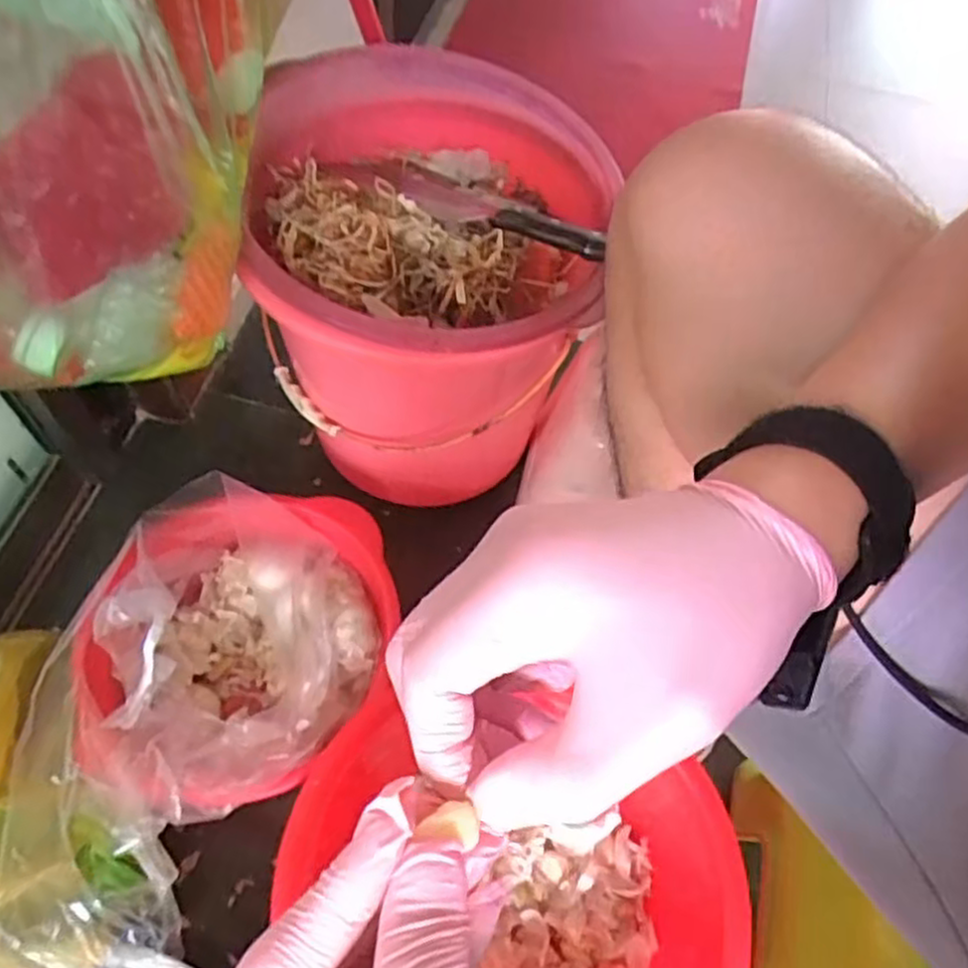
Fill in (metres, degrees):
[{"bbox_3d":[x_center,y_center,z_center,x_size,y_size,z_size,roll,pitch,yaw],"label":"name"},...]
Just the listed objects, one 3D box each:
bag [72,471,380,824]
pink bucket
[{"bbox_3d":[-0.219,0.131,0.632,0.216,0.217,0.249,36,62,16],"label":"bag"},{"bbox_3d":[-0.046,-0.191,0.737,0.299,0.305,0.357,3,58,-3],"label":"pink bucket"}]

